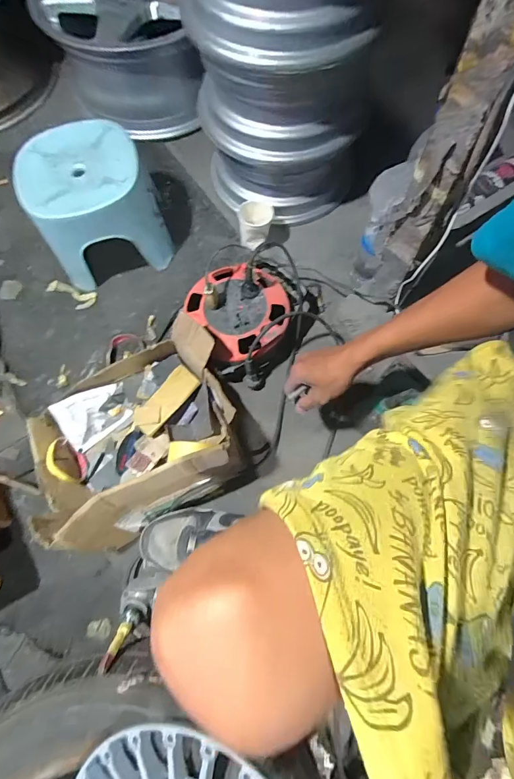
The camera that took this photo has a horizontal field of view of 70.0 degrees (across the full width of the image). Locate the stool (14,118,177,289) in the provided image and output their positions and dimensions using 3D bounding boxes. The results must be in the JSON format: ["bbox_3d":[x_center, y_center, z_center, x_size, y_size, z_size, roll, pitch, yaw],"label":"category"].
[{"bbox_3d":[-0.344,-0.384,0.784,0.214,0.212,0.212,-17,71,-3],"label":"stool"}]

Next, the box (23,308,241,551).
[{"bbox_3d":[-0.219,0.082,0.648,0.370,0.161,0.294,-29,72,-7],"label":"box"}]

